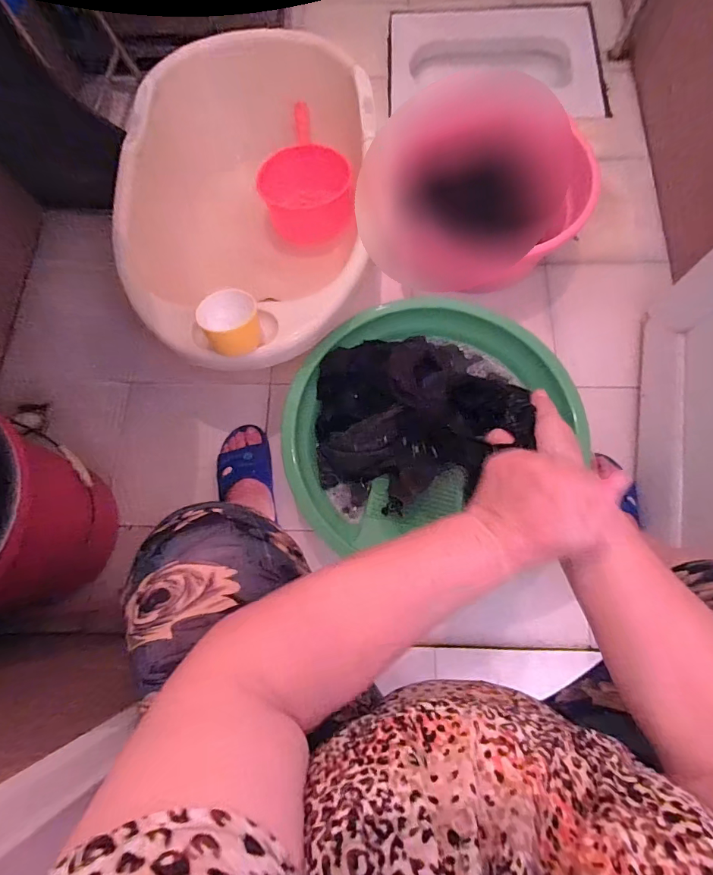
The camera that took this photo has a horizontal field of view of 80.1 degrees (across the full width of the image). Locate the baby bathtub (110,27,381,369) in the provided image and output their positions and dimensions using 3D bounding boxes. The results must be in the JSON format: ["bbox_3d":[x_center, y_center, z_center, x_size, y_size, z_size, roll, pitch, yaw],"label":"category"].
[{"bbox_3d":[-0.182,-0.443,0.846,0.457,0.275,0.720,-6,75,4],"label":"baby bathtub"}]

